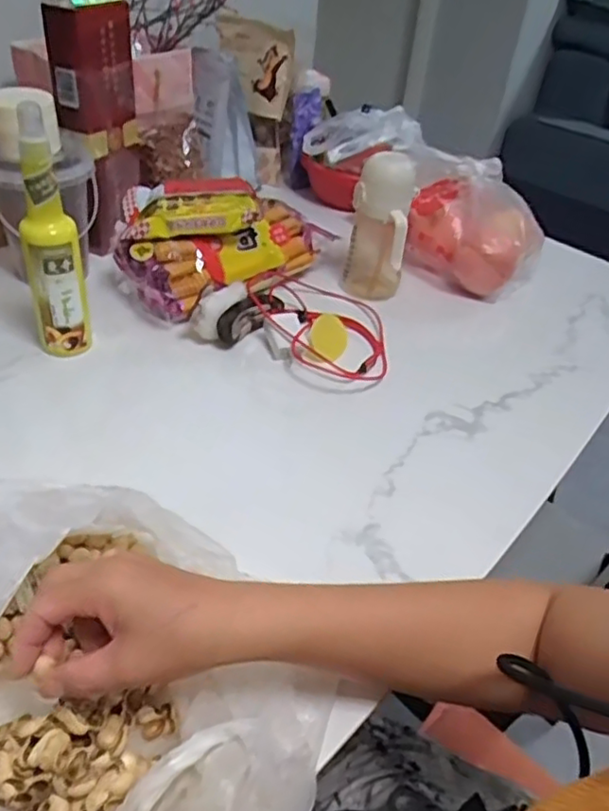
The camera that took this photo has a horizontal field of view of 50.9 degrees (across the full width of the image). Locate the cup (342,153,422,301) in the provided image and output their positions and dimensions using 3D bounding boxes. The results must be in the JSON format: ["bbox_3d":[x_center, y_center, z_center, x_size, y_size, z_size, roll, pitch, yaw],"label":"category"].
[{"bbox_3d":[0.093,-0.220,0.791,0.073,0.174,0.074,4,39,-3],"label":"cup"}]

